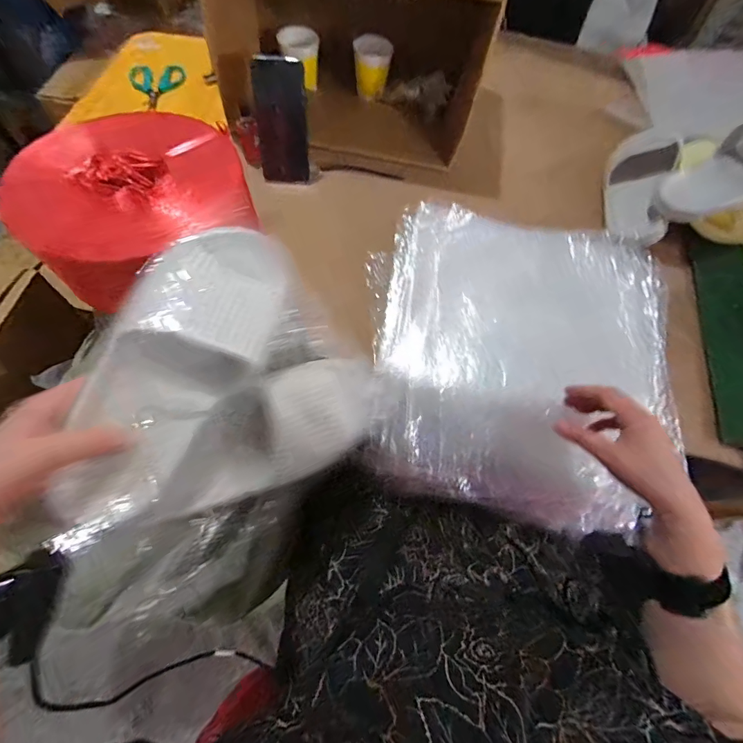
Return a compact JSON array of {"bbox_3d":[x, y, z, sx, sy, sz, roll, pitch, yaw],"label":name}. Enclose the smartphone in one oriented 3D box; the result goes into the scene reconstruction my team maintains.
[{"bbox_3d":[-0.139,-0.381,0.609,0.082,0.164,0.008,9,39,8],"label":"smartphone"}]

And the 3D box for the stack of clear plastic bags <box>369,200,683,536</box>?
[{"bbox_3d":[0.197,-0.021,0.527,0.374,0.111,0.401,10,64,2],"label":"stack of clear plastic bags"}]

